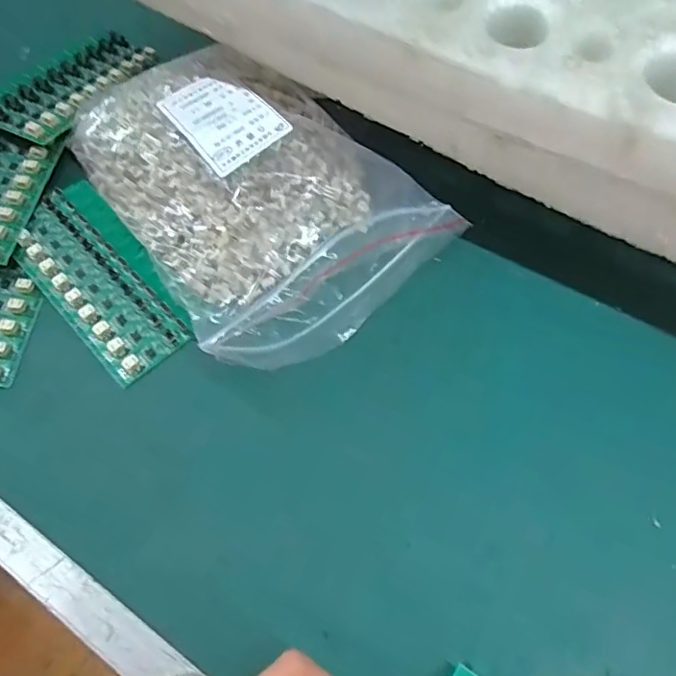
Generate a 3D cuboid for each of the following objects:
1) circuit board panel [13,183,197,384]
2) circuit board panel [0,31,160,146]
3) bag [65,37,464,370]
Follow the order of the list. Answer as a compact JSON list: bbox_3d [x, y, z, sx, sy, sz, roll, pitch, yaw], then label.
[{"bbox_3d":[-0.138,-0.038,0.333,0.058,0.009,0.140,-38,65,-16],"label":"circuit board panel"},{"bbox_3d":[-0.186,-0.180,0.405,0.056,0.017,0.132,18,51,13],"label":"circuit board panel"},{"bbox_3d":[-0.054,-0.098,0.342,0.153,0.036,0.232,-33,64,-13],"label":"bag"}]

